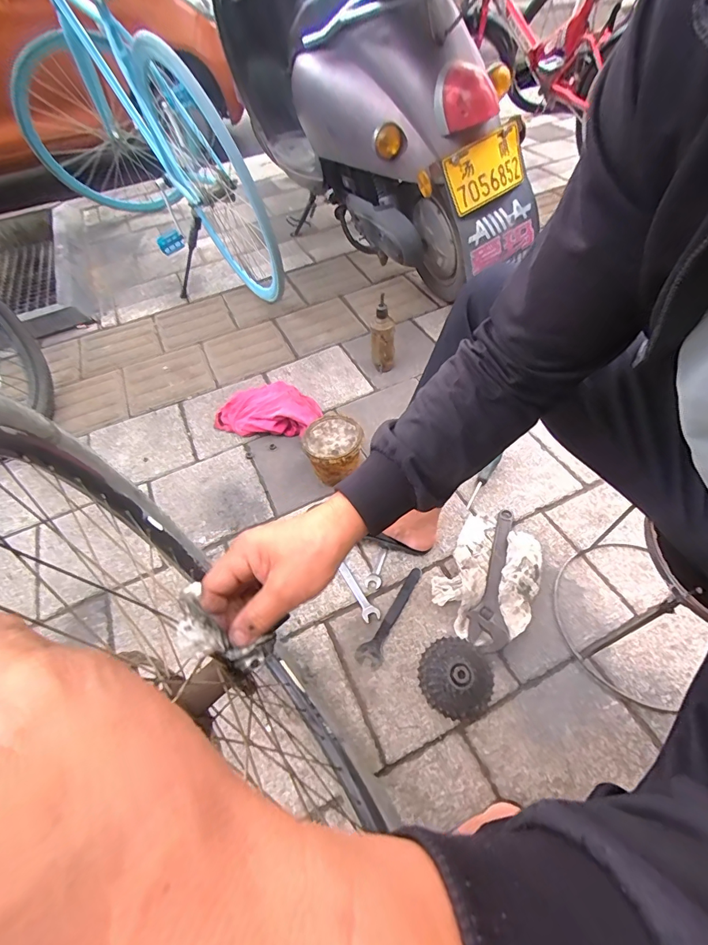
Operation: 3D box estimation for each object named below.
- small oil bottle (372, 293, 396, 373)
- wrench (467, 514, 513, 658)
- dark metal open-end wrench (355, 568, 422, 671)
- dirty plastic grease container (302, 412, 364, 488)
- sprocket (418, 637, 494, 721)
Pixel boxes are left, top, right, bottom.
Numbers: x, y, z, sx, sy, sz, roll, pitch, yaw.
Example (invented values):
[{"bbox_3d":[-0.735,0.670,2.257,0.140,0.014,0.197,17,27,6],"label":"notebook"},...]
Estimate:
[{"bbox_3d":[0.080,-0.357,1.113,0.063,0.191,0.061,3,54,5],"label":"small oil bottle"},{"bbox_3d":[0.266,0.194,0.786,0.066,0.018,0.294,11,55,11],"label":"wrench"},{"bbox_3d":[0.074,0.268,0.767,0.045,0.005,0.204,27,60,21],"label":"dark metal open-end wrench"},{"bbox_3d":[-0.045,-0.048,0.923,0.125,0.113,0.123,-1,54,2],"label":"dirty plastic grease container"},{"bbox_3d":[0.169,0.334,0.673,0.117,0.060,0.116,-1,54,2],"label":"sprocket"}]

